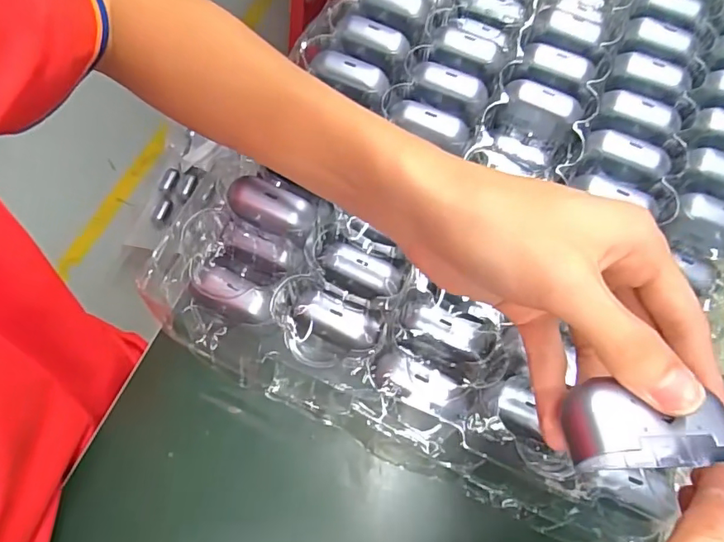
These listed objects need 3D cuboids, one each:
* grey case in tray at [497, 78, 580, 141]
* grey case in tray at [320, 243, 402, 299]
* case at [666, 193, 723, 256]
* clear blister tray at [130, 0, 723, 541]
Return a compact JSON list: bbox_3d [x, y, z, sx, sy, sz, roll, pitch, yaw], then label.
[{"bbox_3d":[0.128,-0.117,0.372,0.053,0.032,0.026,24,67,7],"label":"grey case in tray"},{"bbox_3d":[0.000,0.000,0.345,0.054,0.019,0.025,18,66,5],"label":"grey case in tray"},{"bbox_3d":[0.233,-0.029,0.337,0.053,0.026,0.028,23,67,7],"label":"case"},{"bbox_3d":[0.124,-0.090,0.370,0.381,0.055,0.480,28,73,7],"label":"clear blister tray"}]

